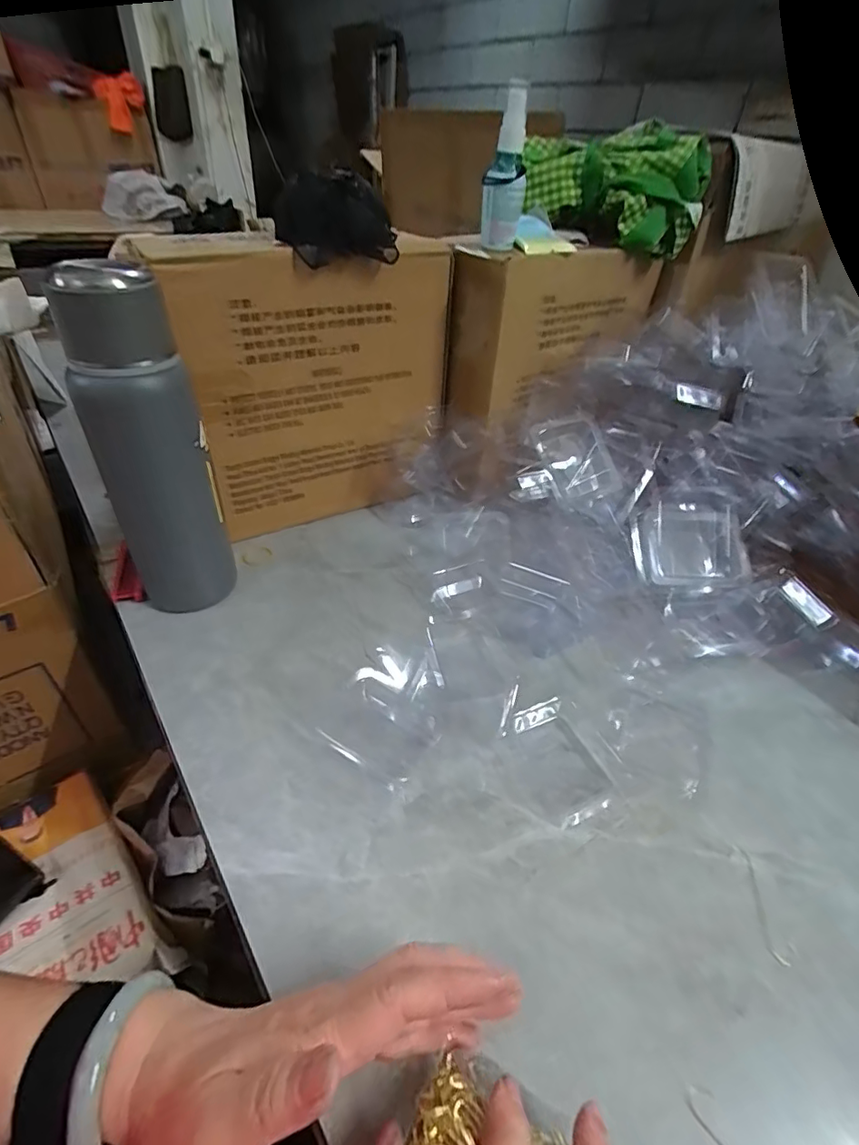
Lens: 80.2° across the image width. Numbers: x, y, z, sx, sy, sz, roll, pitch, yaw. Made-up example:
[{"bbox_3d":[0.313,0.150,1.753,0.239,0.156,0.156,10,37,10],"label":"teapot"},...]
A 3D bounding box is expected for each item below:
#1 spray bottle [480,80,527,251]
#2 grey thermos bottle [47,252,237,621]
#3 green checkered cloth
[{"bbox_3d":[0.071,-0.368,0.469,0.038,0.118,0.031,7,40,1],"label":"spray bottle"},{"bbox_3d":[-0.224,-0.093,0.414,0.080,0.269,0.084,-17,45,-25],"label":"grey thermos bottle"},{"bbox_3d":[0.201,-0.429,0.569,0.198,0.098,0.095,22,43,18],"label":"green checkered cloth"}]

